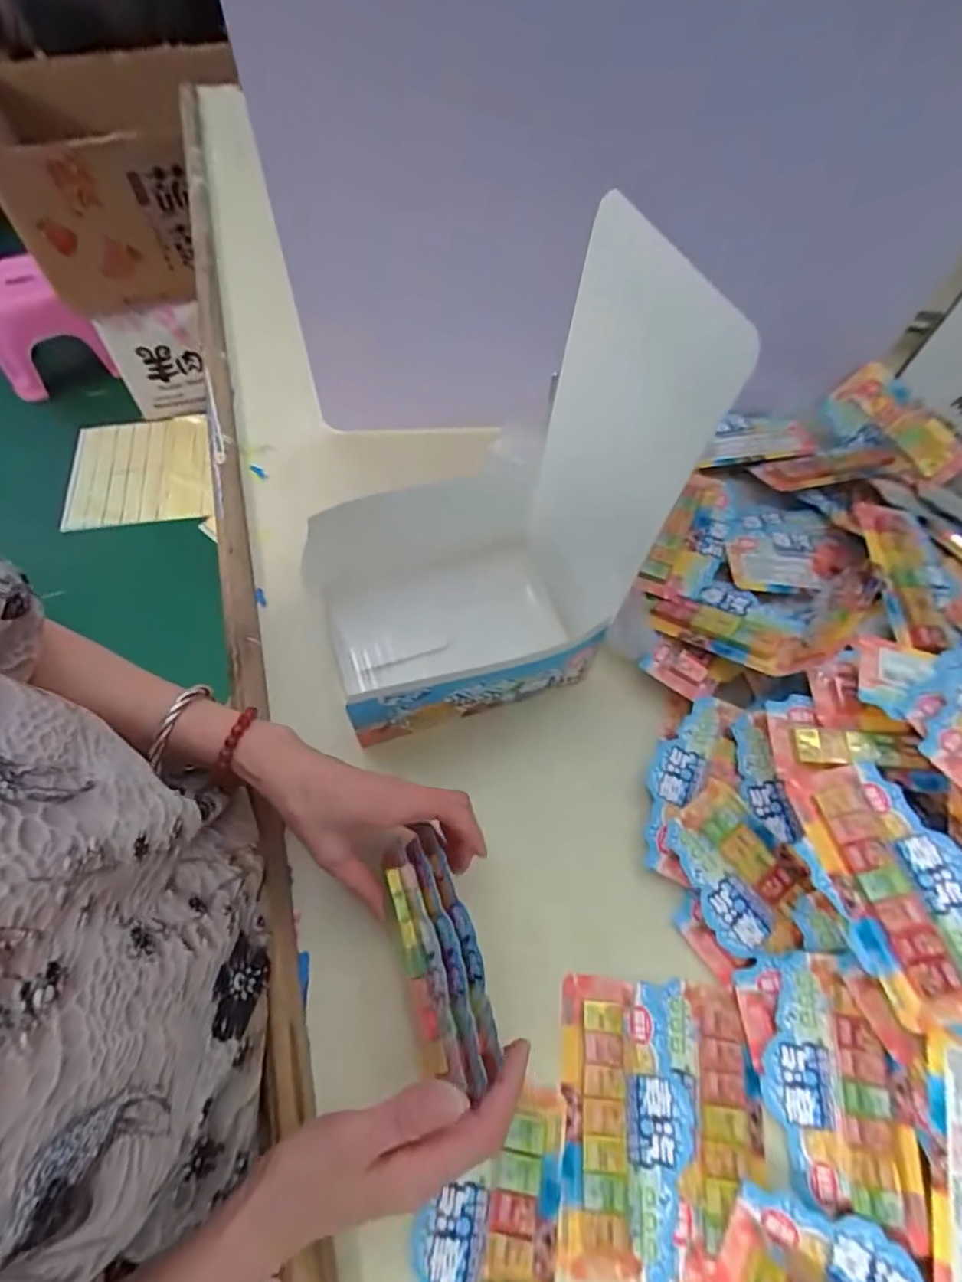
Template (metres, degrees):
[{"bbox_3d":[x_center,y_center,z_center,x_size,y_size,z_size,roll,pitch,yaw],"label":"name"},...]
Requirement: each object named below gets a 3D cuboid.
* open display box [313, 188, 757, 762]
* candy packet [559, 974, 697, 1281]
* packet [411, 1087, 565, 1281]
[{"bbox_3d":[-0.007,-0.086,0.384,0.228,0.300,0.172,-13,62,-8],"label":"open display box"},{"bbox_3d":[0.090,0.294,0.353,0.078,0.012,0.145,4,61,1],"label":"candy packet"},{"bbox_3d":[0.004,0.341,0.324,0.076,0.016,0.143,9,61,3],"label":"packet"}]

